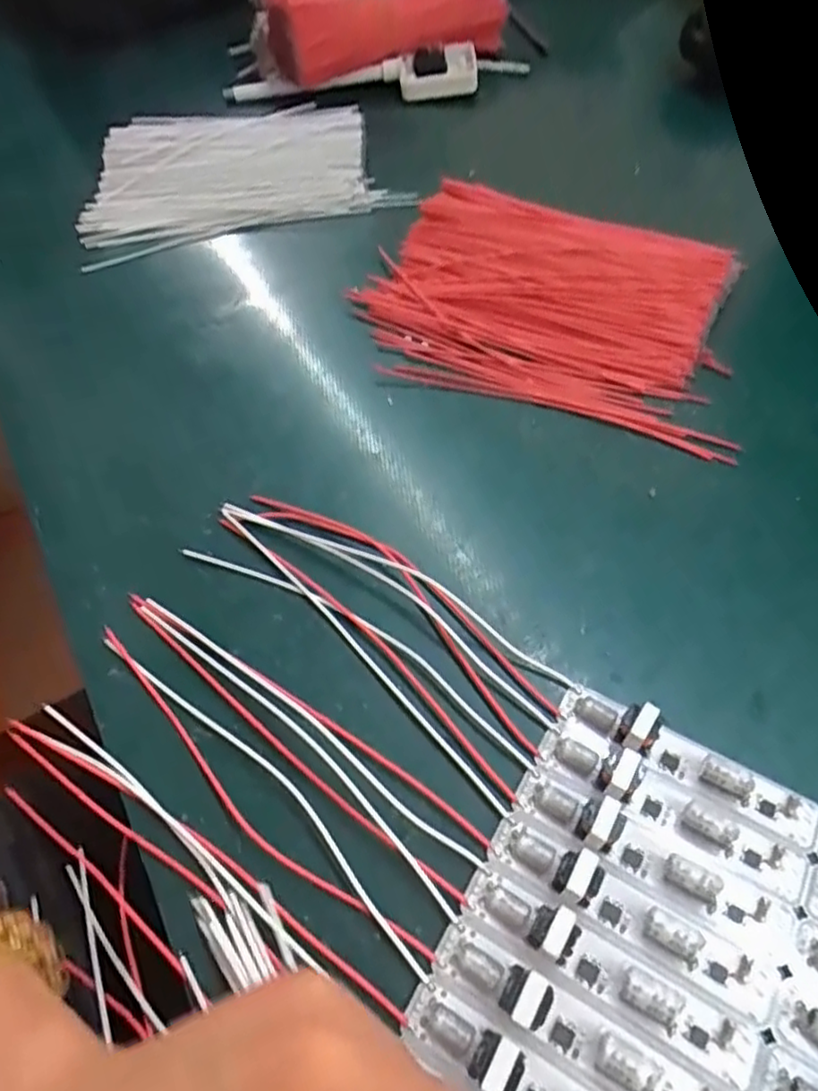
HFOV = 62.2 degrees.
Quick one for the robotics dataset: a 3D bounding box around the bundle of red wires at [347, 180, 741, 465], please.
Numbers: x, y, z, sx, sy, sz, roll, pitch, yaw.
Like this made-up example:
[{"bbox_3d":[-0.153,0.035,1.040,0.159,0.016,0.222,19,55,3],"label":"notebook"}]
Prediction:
[{"bbox_3d":[0.059,-0.104,0.288,0.154,0.028,0.098,16,60,15],"label":"bundle of red wires"}]

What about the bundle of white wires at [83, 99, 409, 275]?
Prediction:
[{"bbox_3d":[-0.093,-0.202,0.366,0.160,0.023,0.106,-12,57,-3],"label":"bundle of white wires"}]

